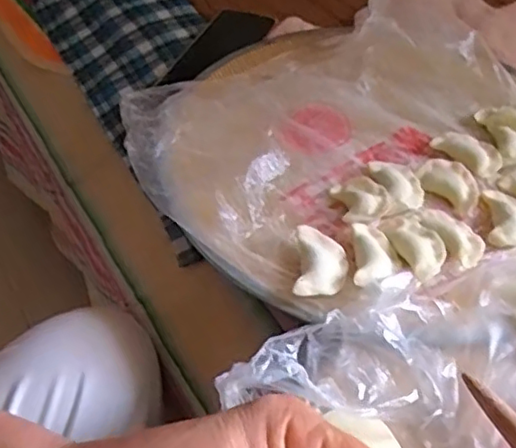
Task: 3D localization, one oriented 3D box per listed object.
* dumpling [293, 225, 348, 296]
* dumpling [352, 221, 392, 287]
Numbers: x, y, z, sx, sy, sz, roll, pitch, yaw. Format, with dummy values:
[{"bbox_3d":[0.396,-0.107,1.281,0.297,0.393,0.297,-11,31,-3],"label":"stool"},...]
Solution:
[{"bbox_3d":[0.042,0.027,0.416,0.034,0.017,0.053,8,51,0],"label":"dumpling"},{"bbox_3d":[0.076,0.023,0.422,0.025,0.014,0.057,9,37,1],"label":"dumpling"}]

